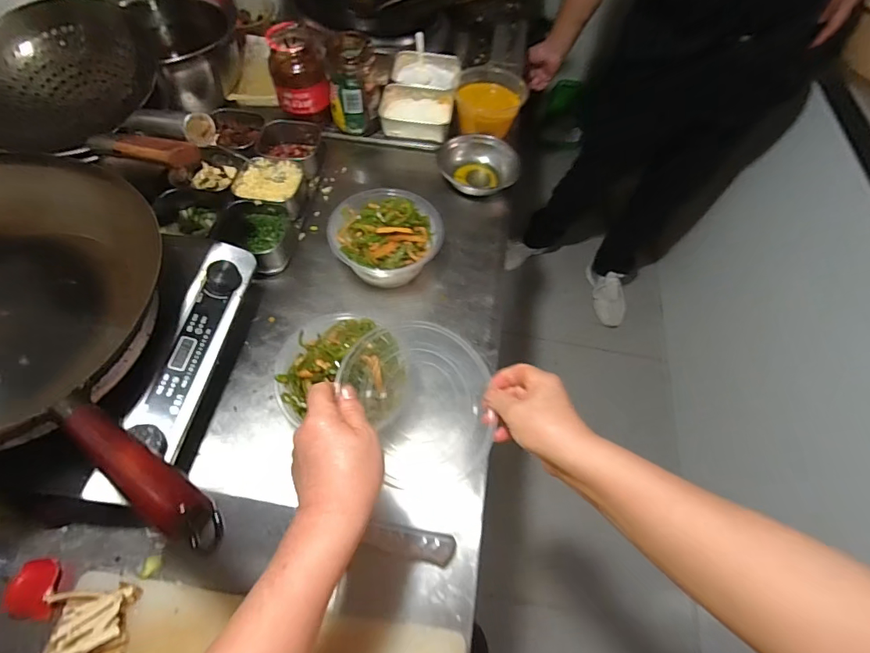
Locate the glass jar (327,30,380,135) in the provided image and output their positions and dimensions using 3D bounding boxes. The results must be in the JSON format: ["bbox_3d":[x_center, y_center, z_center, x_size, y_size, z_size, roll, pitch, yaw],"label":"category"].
[{"bbox_3d":[-0.147,-0.433,0.796,0.086,0.132,0.083,2,59,-3],"label":"glass jar"}]

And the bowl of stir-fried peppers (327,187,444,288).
[{"bbox_3d":[-0.072,-0.137,0.661,0.158,0.085,0.144,2,59,-3],"label":"bowl of stir-fried peppers"}]

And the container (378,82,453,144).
[{"bbox_3d":[-0.034,-0.406,0.841,0.135,0.043,0.109,7,59,0],"label":"container"}]

